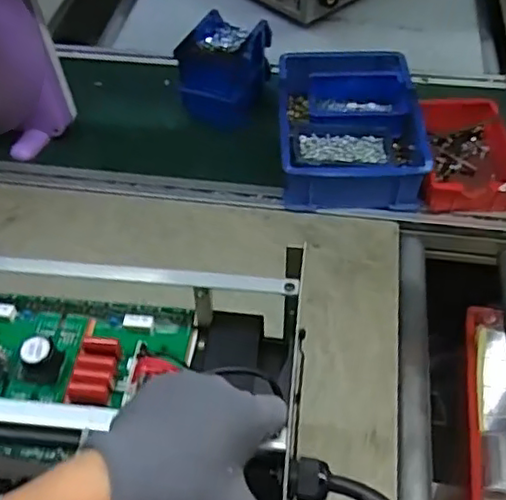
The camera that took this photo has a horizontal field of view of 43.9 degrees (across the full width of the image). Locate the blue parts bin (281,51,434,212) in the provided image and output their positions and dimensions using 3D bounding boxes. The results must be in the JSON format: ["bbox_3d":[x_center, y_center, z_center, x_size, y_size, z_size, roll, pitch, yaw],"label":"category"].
[{"bbox_3d":[0.144,-0.193,0.970,0.208,0.081,0.280,0,50,2],"label":"blue parts bin"}]

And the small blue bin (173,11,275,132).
[{"bbox_3d":[-0.045,-0.292,1.029,0.124,0.121,0.150,10,51,10],"label":"small blue bin"}]

